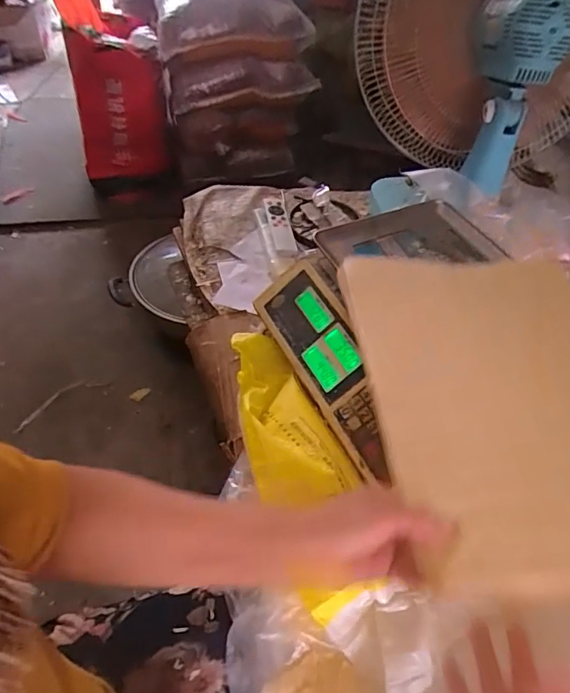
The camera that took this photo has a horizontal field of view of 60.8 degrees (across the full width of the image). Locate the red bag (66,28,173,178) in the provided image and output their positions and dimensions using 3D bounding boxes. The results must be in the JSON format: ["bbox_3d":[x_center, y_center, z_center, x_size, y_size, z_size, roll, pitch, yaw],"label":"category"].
[{"bbox_3d":[-0.510,-0.716,1.512,0.265,0.399,0.124,-13,52,-17],"label":"red bag"}]

